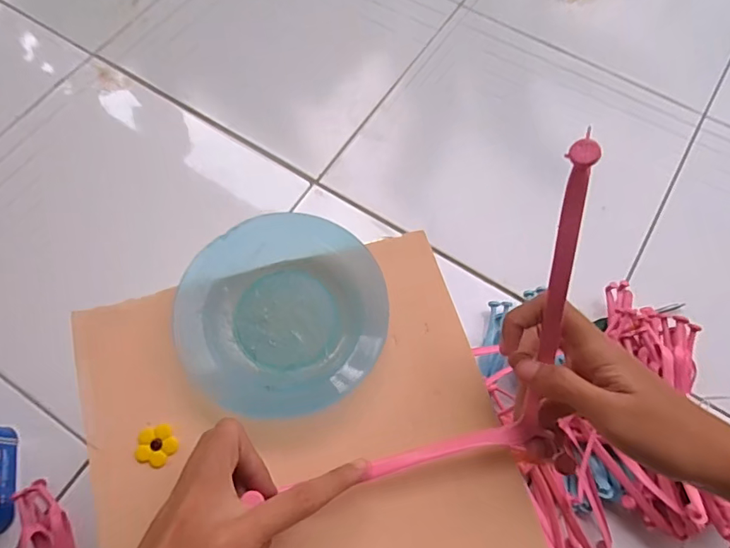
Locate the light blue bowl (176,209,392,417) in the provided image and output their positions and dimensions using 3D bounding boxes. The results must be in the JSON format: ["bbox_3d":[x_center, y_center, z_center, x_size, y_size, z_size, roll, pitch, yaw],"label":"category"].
[{"bbox_3d":[-0.051,0.024,0.318,0.125,0.025,0.120,0,68,-1],"label":"light blue bowl"}]

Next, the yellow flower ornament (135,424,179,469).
[{"bbox_3d":[-0.125,0.102,0.297,0.022,0.004,0.023,0,68,-1],"label":"yellow flower ornament"}]

